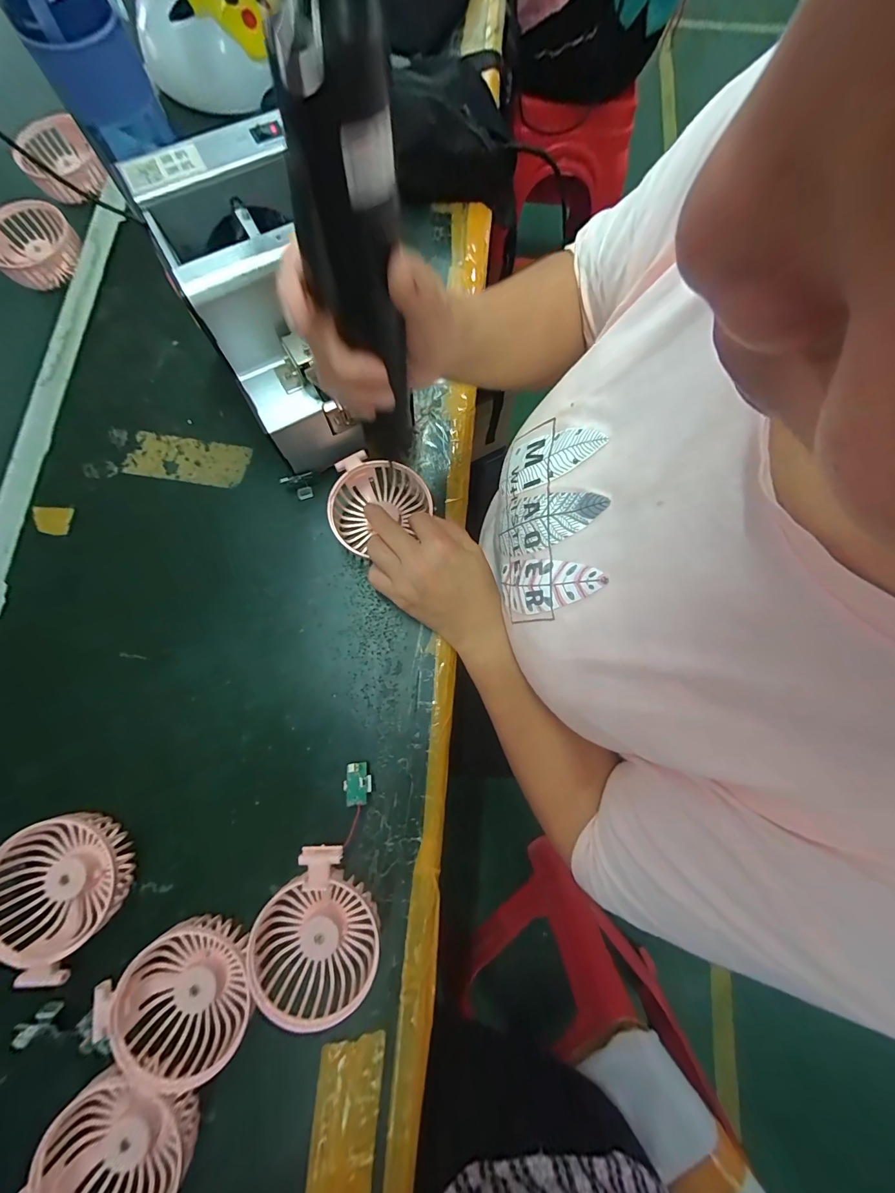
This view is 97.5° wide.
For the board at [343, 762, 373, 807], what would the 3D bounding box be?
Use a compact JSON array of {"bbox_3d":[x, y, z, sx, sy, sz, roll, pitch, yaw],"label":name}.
[{"bbox_3d":[-0.074,0.152,0.318,0.023,0.011,0.031,-17,61,19],"label":"board"}]

